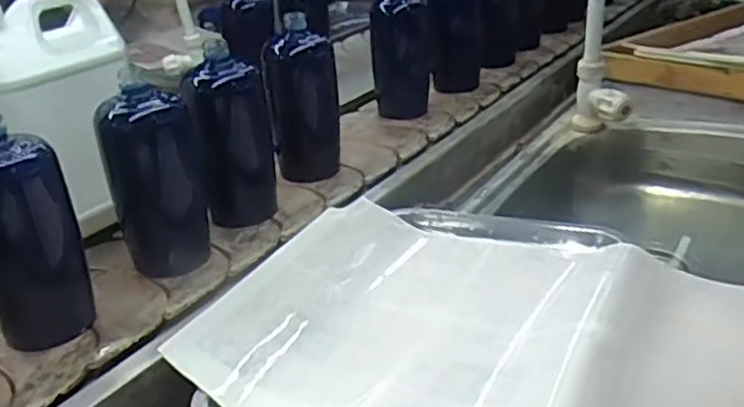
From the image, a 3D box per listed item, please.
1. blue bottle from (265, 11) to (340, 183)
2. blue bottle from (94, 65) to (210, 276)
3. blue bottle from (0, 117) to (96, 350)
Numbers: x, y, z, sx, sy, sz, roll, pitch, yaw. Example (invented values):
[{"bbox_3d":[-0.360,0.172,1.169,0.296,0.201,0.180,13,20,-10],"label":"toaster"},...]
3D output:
[{"bbox_3d":[-0.082,-0.124,0.854,0.072,0.173,0.063,1,28,12],"label":"blue bottle"},{"bbox_3d":[-0.204,-0.028,0.670,0.063,0.175,0.070,4,26,17],"label":"blue bottle"},{"bbox_3d":[-0.280,0.027,0.574,0.060,0.175,0.064,4,26,17],"label":"blue bottle"}]

